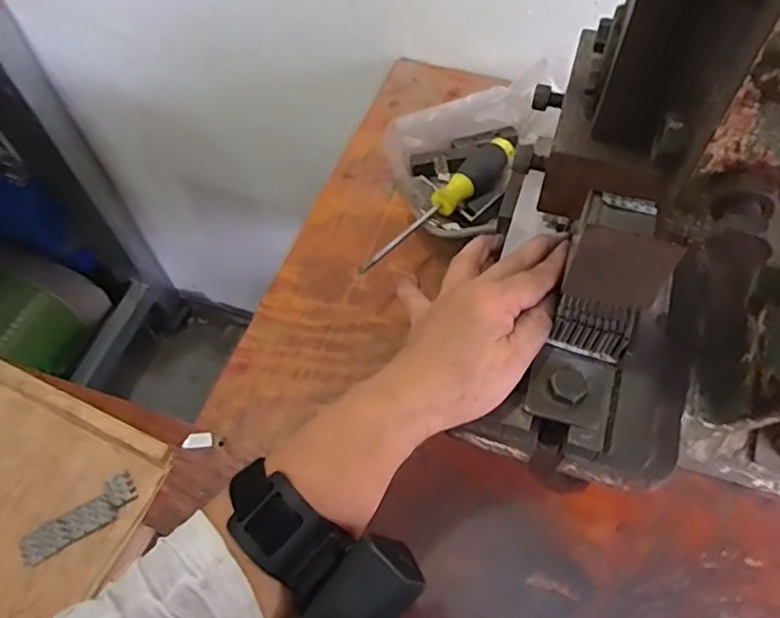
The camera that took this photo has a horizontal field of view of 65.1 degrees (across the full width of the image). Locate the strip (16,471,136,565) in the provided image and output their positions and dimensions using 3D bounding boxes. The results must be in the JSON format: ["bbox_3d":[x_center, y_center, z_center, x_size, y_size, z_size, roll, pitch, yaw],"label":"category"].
[{"bbox_3d":[-0.224,0.153,0.441,0.083,0.006,0.027,-36,64,-19],"label":"strip"}]

